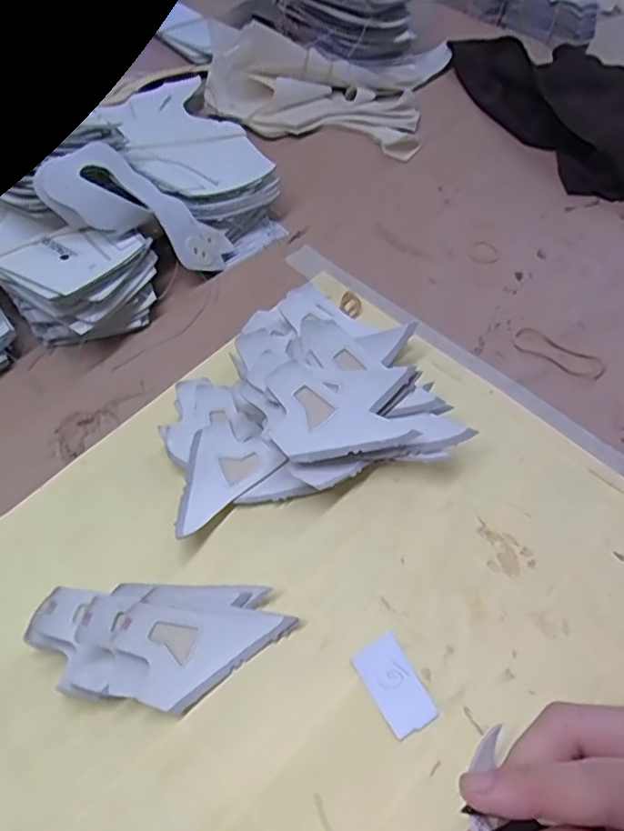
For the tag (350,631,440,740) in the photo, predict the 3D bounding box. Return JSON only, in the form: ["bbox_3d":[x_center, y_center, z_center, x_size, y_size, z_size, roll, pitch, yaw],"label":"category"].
[{"bbox_3d":[0.041,0.134,0.301,0.025,0.004,0.044,-29,63,-15],"label":"tag"}]

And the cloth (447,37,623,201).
[{"bbox_3d":[0.226,-0.270,0.521,0.099,0.033,0.259,-26,62,-14],"label":"cloth"}]

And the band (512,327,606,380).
[{"bbox_3d":[0.163,-0.041,0.402,0.060,0.004,0.021,30,64,17],"label":"band"}]

